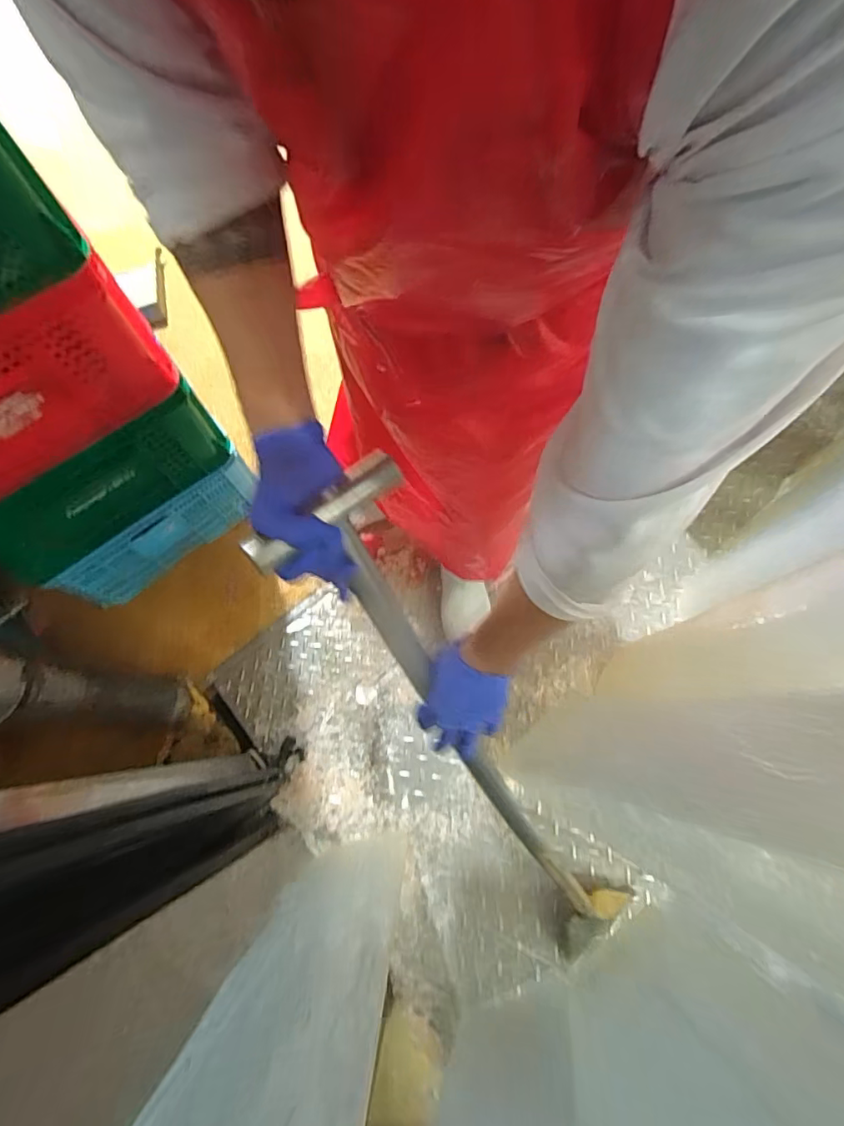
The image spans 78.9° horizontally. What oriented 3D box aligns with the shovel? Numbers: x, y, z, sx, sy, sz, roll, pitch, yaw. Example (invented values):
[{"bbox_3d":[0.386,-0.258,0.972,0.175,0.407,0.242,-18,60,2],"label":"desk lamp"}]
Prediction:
[{"bbox_3d":[0.124,0.334,0.729,0.146,1.064,0.056,-34,34,-8],"label":"shovel"}]

